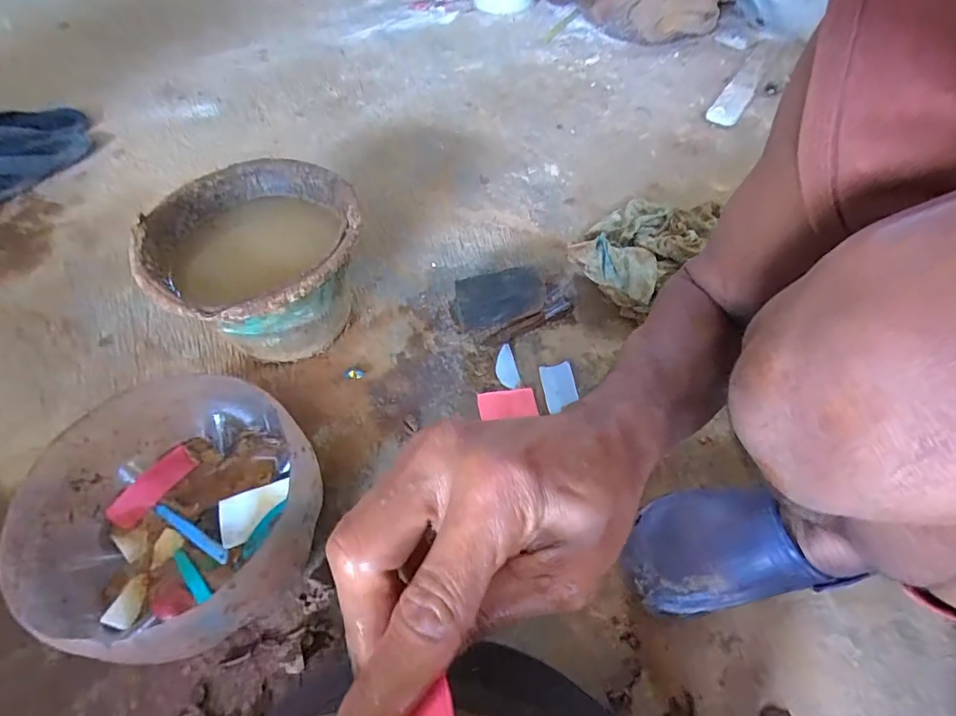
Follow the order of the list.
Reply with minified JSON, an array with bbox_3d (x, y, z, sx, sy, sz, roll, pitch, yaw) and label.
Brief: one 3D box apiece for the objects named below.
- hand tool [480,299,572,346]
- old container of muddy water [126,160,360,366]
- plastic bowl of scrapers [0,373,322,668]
[{"bbox_3d":[0.073,-0.050,0.692,0.145,0.014,0.026,-28,58,-17],"label":"hand tool"},{"bbox_3d":[-0.263,-0.106,0.636,0.239,0.169,0.253,-11,54,-7],"label":"old container of muddy water"},{"bbox_3d":[-0.281,0.154,0.481,0.248,0.128,0.241,-1,55,1],"label":"plastic bowl of scrapers"}]

